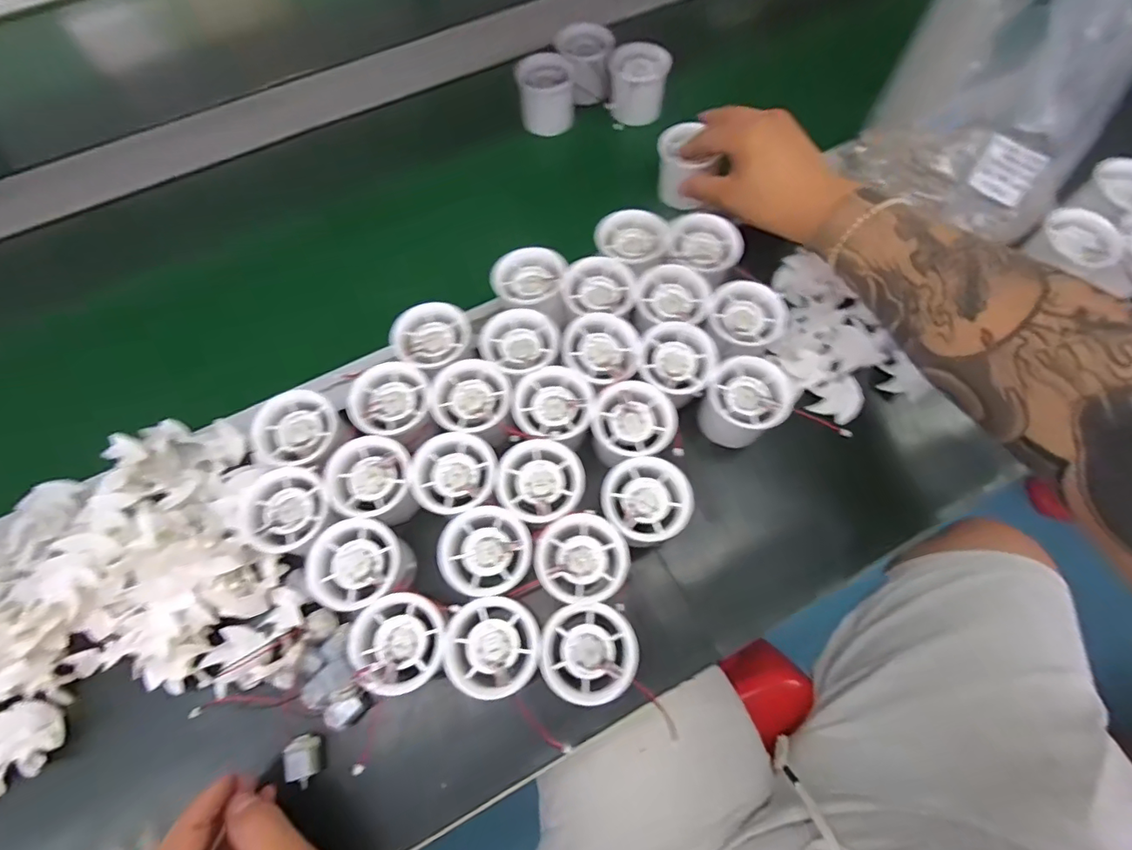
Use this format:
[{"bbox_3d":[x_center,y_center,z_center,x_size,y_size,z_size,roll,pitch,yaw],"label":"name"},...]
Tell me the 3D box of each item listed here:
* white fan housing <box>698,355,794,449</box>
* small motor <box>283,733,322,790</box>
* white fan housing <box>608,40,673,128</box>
[{"bbox_3d":[0.135,-0.016,0.400,0.057,0.055,0.053,0,69,1],"label":"white fan housing"},{"bbox_3d":[-0.169,0.216,0.334,0.018,0.014,0.029,-20,70,-7],"label":"small motor"},{"bbox_3d":[0.073,-0.350,0.535,0.059,0.045,0.060,8,69,4],"label":"white fan housing"}]

